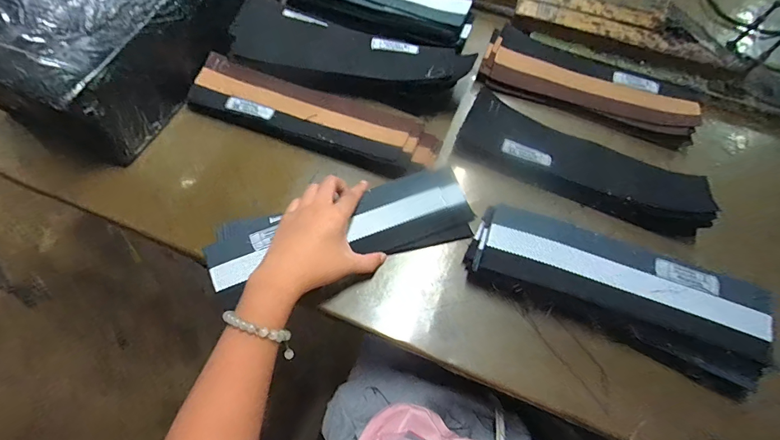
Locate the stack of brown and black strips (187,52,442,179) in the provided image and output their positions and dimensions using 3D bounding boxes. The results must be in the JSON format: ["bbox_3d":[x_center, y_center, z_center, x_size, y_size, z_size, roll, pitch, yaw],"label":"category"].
[{"bbox_3d":[-0.098,-0.135,0.483,0.326,0.019,0.086,18,66,6],"label":"stack of brown and black strips"}]

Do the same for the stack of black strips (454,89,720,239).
[{"bbox_3d":[0.237,-0.074,0.465,0.299,0.031,0.098,25,67,9],"label":"stack of black strips"}]

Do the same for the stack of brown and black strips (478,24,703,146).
[{"bbox_3d":[0.281,-0.199,0.534,0.291,0.034,0.116,22,67,8],"label":"stack of brown and black strips"}]

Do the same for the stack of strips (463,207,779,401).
[{"bbox_3d":[0.232,0.073,0.393,0.292,0.061,0.091,22,66,8],"label":"stack of strips"}]

